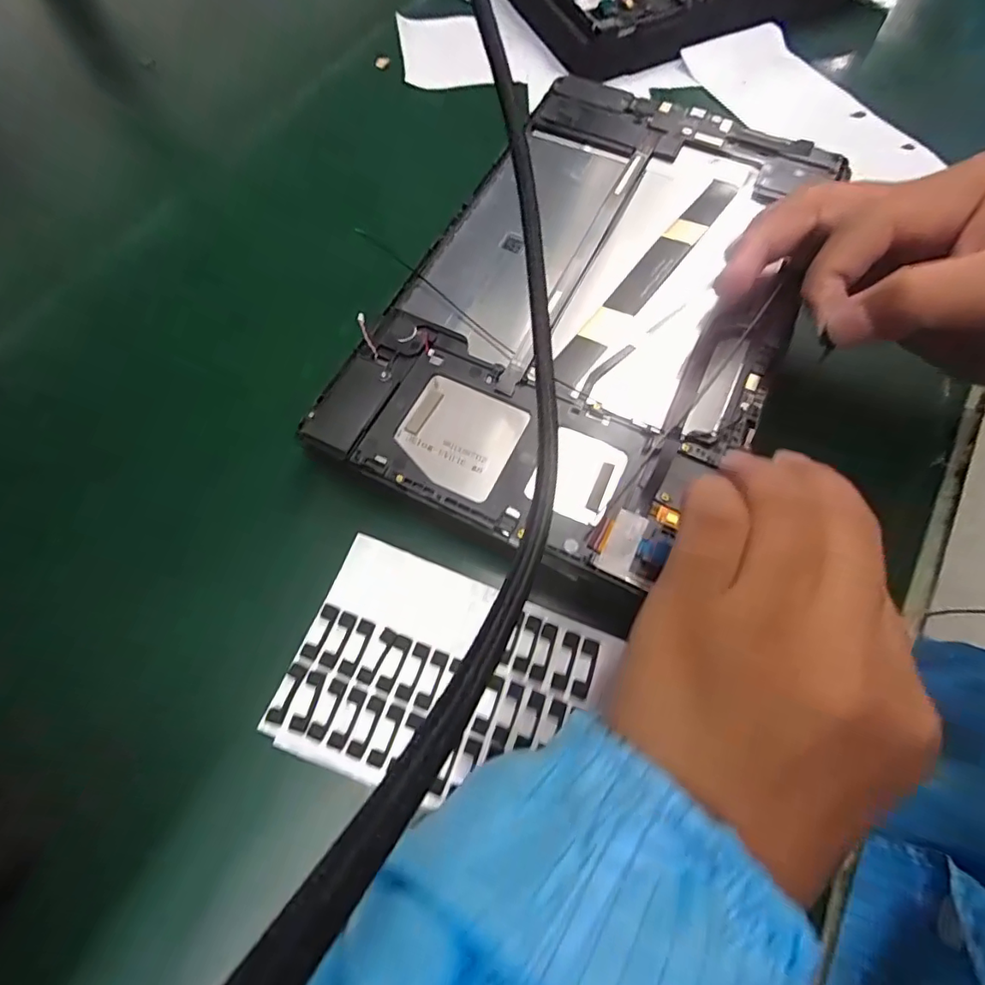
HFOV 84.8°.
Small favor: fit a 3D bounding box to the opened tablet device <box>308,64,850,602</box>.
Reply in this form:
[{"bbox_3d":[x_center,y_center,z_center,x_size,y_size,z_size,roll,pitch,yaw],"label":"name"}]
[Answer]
[{"bbox_3d":[0.045,-0.084,0.228,0.144,0.023,0.230,24,67,10],"label":"opened tablet device"}]

